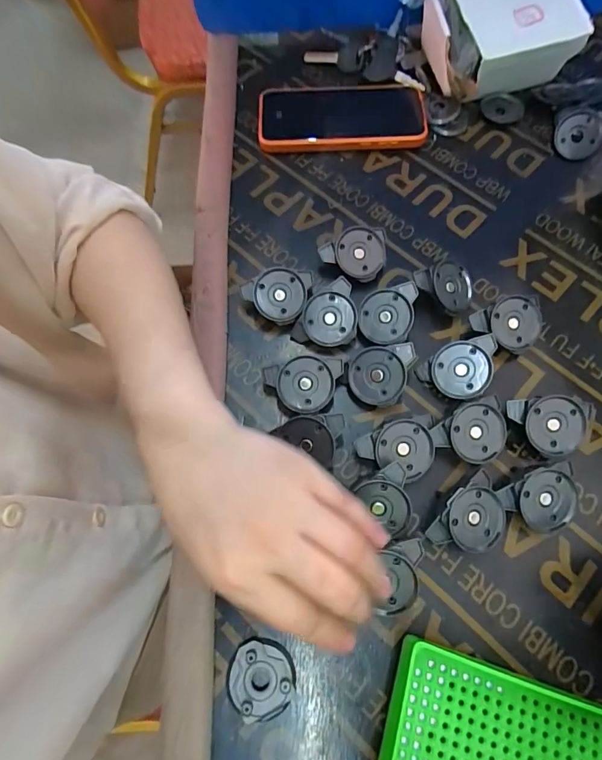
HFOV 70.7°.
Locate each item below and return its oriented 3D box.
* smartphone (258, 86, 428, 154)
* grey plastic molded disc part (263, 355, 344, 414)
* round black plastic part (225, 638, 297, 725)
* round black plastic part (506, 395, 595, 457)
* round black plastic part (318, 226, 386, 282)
[{"bbox_3d":[0.042,-0.266,0.431,0.167,0.015,0.086,-1,70,1],"label":"smartphone"},{"bbox_3d":[0.001,0.004,0.324,0.057,0.016,0.040,1,87,9],"label":"grey plastic molded disc part"},{"bbox_3d":[-0.025,0.186,0.263,0.041,0.005,0.044,0,70,1],"label":"round black plastic part"},{"bbox_3d":[0.182,0.032,0.310,0.057,0.015,0.044,-8,91,7],"label":"round black plastic part"},{"bbox_3d":[0.044,-0.107,0.366,0.054,0.026,0.044,1,70,2],"label":"round black plastic part"}]

